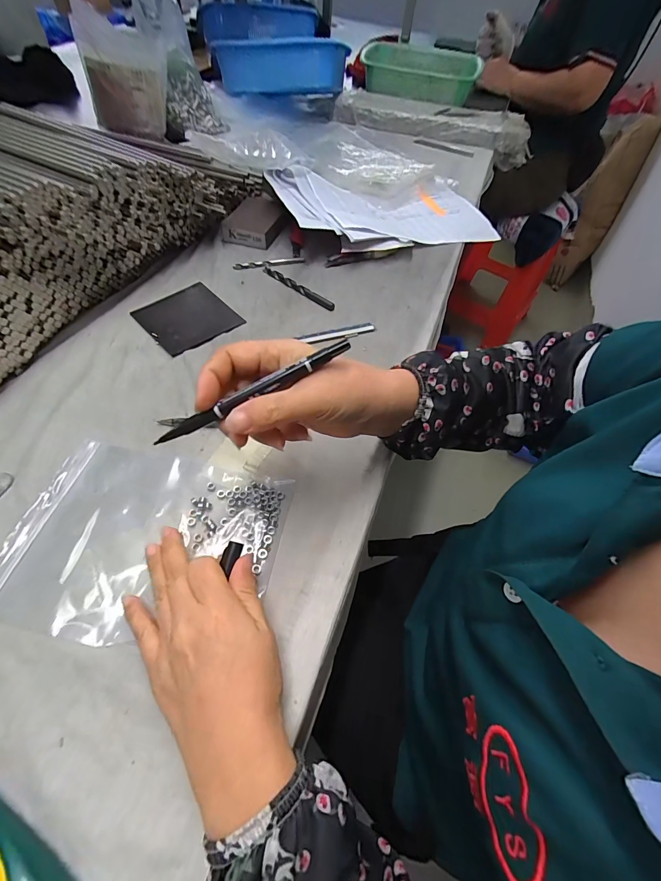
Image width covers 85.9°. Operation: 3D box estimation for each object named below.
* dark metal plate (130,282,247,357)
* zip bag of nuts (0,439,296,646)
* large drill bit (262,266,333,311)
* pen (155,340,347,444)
[{"bbox_3d":[-0.174,-0.152,0.434,0.098,0.006,0.107,-36,64,-27],"label":"dark metal plate"},{"bbox_3d":[-0.144,0.078,0.280,0.199,0.007,0.146,12,57,3],"label":"zip bag of nuts"},{"bbox_3d":[-0.044,-0.205,0.474,0.124,0.006,0.011,36,61,18],"label":"large drill bit"},{"bbox_3d":[-0.049,-0.030,0.217,0.133,0.010,0.007,-28,61,2],"label":"pen"}]

